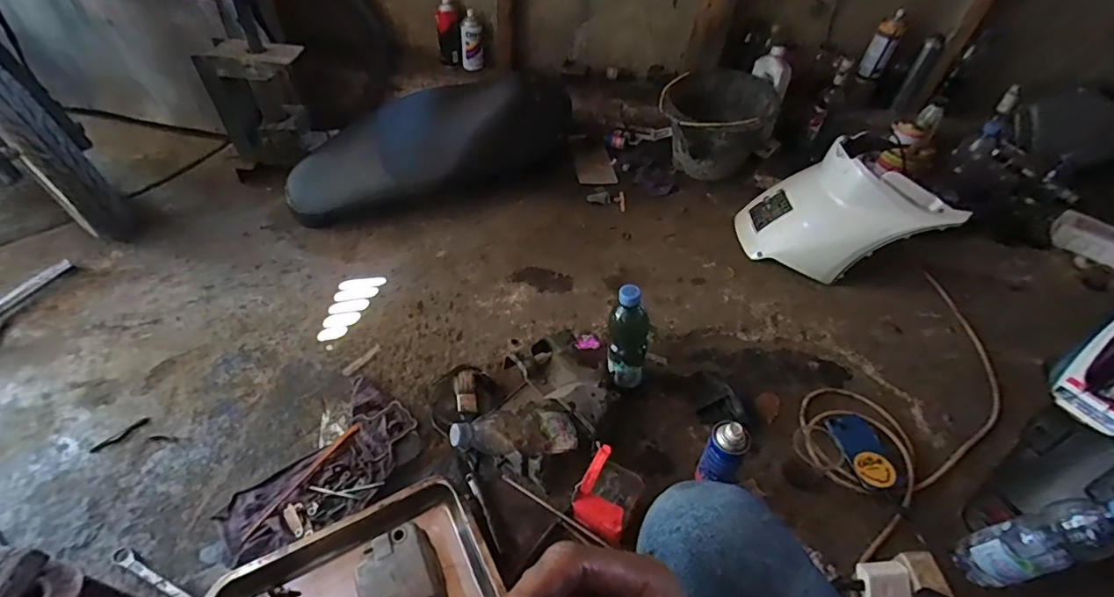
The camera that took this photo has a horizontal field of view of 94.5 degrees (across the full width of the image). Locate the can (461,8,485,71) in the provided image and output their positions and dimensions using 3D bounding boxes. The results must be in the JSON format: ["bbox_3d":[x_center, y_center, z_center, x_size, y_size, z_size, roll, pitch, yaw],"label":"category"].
[{"bbox_3d":[-0.243,-0.759,1.510,0.060,0.139,0.069,8,46,3],"label":"can"}]

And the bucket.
[{"bbox_3d":[0.431,-0.473,1.409,0.281,0.216,0.285,0,46,0],"label":"bucket"}]

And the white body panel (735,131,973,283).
[{"bbox_3d":[0.594,-0.180,1.107,0.170,0.376,0.243,-34,92,-40],"label":"white body panel"}]

